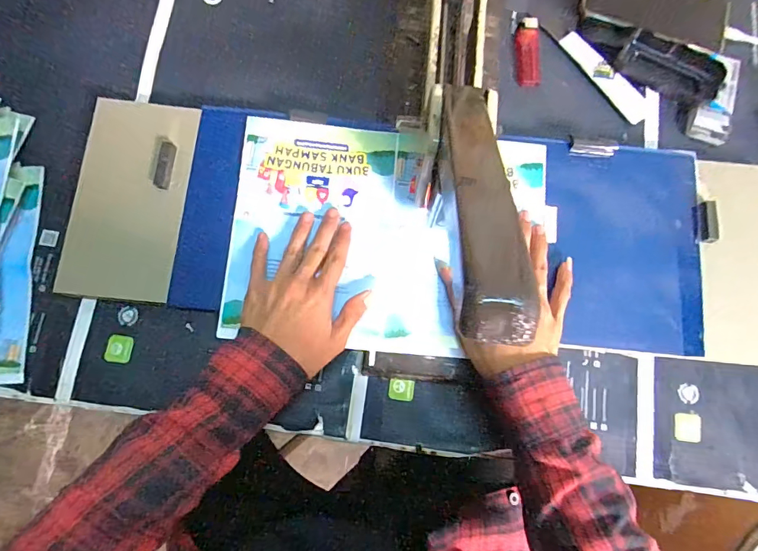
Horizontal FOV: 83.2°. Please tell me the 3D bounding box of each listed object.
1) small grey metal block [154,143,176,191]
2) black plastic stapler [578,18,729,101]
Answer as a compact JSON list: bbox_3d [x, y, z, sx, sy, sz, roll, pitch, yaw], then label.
[{"bbox_3d":[-0.209,-0.107,0.417,0.012,0.012,0.045,10,88,1],"label":"small grey metal block"},{"bbox_3d":[0.297,-0.240,0.470,0.152,0.025,0.051,27,76,5],"label":"black plastic stapler"}]

